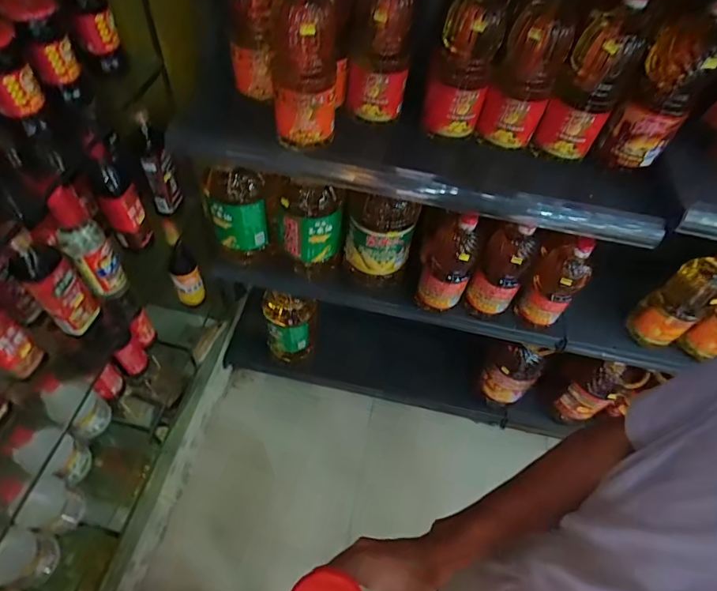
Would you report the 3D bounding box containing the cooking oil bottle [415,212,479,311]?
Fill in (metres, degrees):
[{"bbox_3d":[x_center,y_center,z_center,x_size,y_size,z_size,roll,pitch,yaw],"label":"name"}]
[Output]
[{"bbox_3d":[0.199,-0.092,0.969,0.097,0.273,0.120,12,54,3],"label":"cooking oil bottle"}]

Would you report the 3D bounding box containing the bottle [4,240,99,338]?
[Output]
[{"bbox_3d":[-0.476,-0.014,0.699,0.069,0.187,0.051,-36,65,-26],"label":"bottle"}]

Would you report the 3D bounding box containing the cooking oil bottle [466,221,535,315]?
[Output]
[{"bbox_3d":[0.303,-0.039,0.955,0.095,0.267,0.076,29,57,15],"label":"cooking oil bottle"}]

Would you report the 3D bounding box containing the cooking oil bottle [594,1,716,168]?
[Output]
[{"bbox_3d":[0.476,-0.324,0.677,0.092,0.245,0.090,33,58,17],"label":"cooking oil bottle"}]

